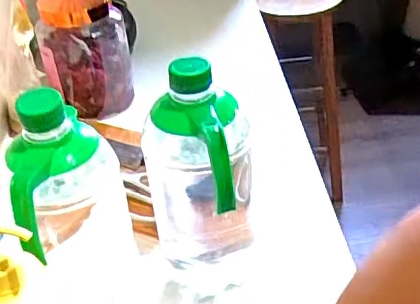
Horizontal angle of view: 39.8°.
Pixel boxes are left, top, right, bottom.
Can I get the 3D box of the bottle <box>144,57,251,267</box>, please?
[{"bbox_3d":[-0.011,0.033,0.618,0.107,0.259,0.130,-7,37,-2],"label":"bottle"}]

